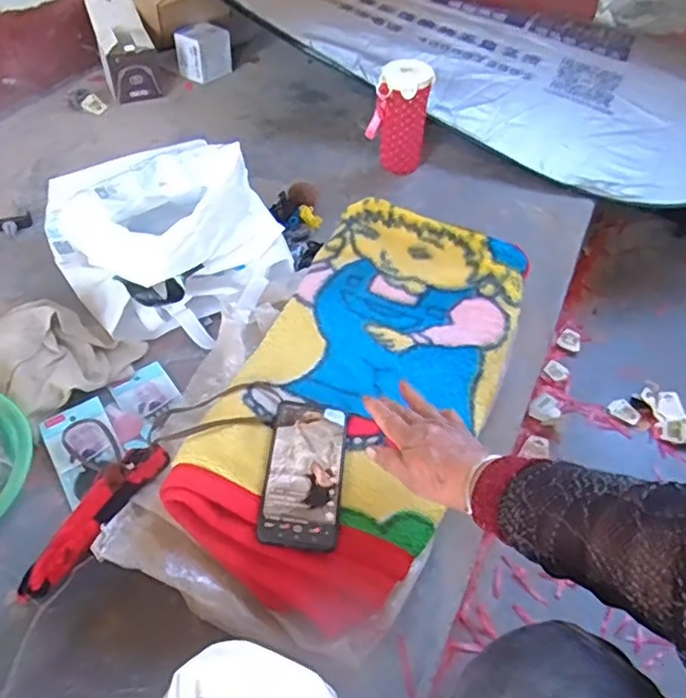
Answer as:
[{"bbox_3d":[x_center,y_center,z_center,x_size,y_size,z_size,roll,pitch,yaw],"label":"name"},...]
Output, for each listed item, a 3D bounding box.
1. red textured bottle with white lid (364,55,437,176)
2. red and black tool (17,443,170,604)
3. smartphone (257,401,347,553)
[{"bbox_3d":[0.106,-0.433,1.181,0.110,0.191,0.068,11,47,8],"label":"red textured bottle with white lid"},{"bbox_3d":[-0.240,0.161,0.607,0.045,0.013,0.176,20,49,16],"label":"red and black tool"},{"bbox_3d":[-0.039,0.122,0.642,0.075,0.010,0.164,4,46,2],"label":"smartphone"}]

